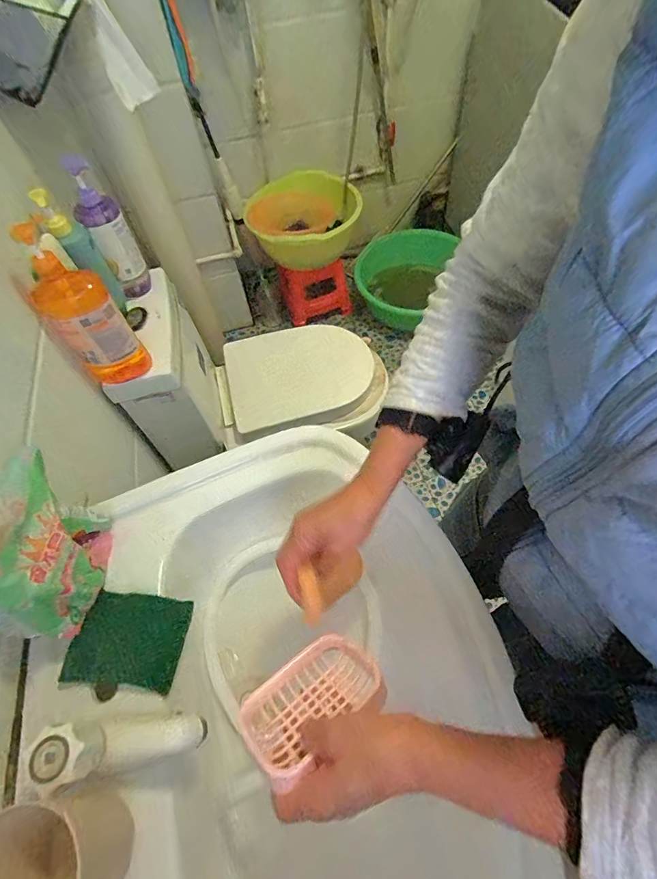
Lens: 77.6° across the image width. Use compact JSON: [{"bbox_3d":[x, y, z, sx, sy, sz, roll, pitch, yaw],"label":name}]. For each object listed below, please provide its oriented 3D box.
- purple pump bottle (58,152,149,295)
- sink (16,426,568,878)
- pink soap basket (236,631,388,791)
[{"bbox_3d":[-0.425,-0.390,0.817,0.073,0.229,0.068,-21,59,-8],"label":"purple pump bottle"},{"bbox_3d":[-0.053,0.274,0.445,0.442,0.170,0.563,-17,59,-6],"label":"sink"},{"bbox_3d":[-0.014,0.236,0.368,0.123,0.030,0.081,-26,26,-27],"label":"pink soap basket"}]

